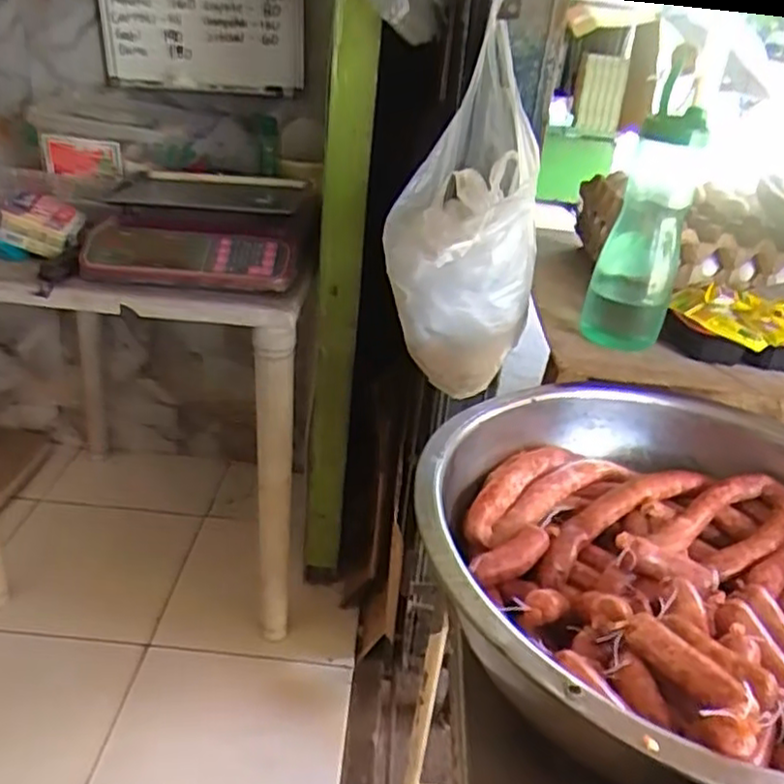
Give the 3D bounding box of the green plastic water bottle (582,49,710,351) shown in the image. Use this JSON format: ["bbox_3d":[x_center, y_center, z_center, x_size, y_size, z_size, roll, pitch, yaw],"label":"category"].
[{"bbox_3d":[0.275,-0.182,0.773,0.090,0.309,0.080,12,29,11],"label":"green plastic water bottle"}]

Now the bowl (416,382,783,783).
[{"bbox_3d":[0.238,0.162,0.577,0.366,0.129,0.402,4,28,-2],"label":"bowl"}]

